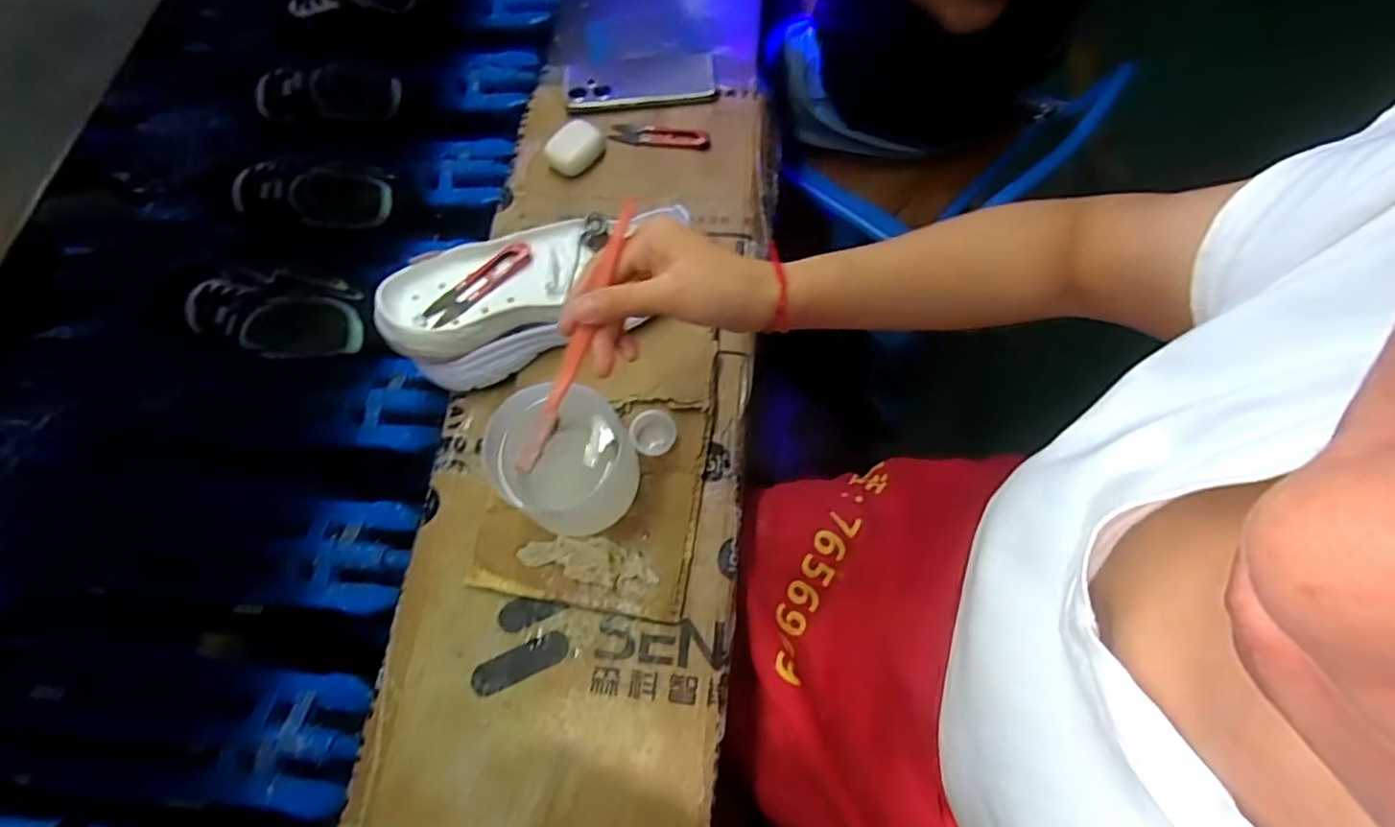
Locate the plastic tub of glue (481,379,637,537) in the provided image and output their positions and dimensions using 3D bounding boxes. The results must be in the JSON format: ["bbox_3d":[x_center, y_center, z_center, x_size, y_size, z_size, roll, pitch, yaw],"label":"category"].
[{"bbox_3d":[-0.095,0.034,0.457,0.093,0.087,0.090,-1,67,3],"label":"plastic tub of glue"}]

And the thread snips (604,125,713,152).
[{"bbox_3d":[-0.038,-0.285,0.640,0.101,0.013,0.025,10,68,7],"label":"thread snips"}]

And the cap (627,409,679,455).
[{"bbox_3d":[-0.035,0.016,0.500,0.035,0.015,0.035,-1,67,3],"label":"cap"}]

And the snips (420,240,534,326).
[{"bbox_3d":[-0.174,-0.104,0.502,0.024,0.015,0.098,38,74,17],"label":"snips"}]

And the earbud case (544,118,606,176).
[{"bbox_3d":[-0.122,-0.263,0.625,0.058,0.030,0.043,-35,69,-11],"label":"earbud case"}]

